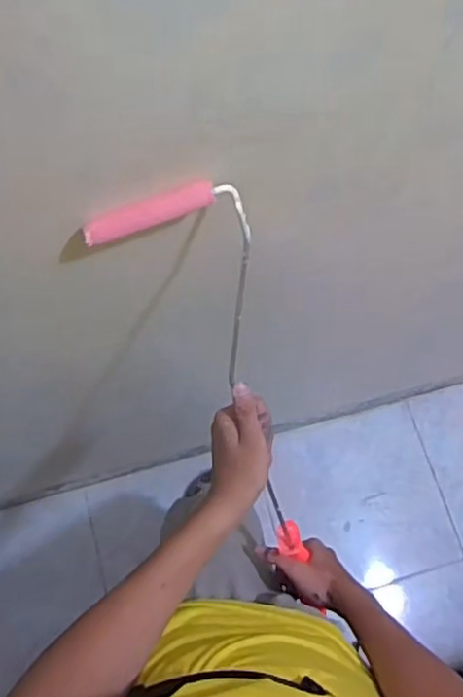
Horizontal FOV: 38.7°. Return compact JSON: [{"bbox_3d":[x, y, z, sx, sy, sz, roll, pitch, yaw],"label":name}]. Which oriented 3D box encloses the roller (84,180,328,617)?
[{"bbox_3d":[-0.003,0.059,0.662,0.128,0.473,0.046,-24,34,-9],"label":"roller"}]

